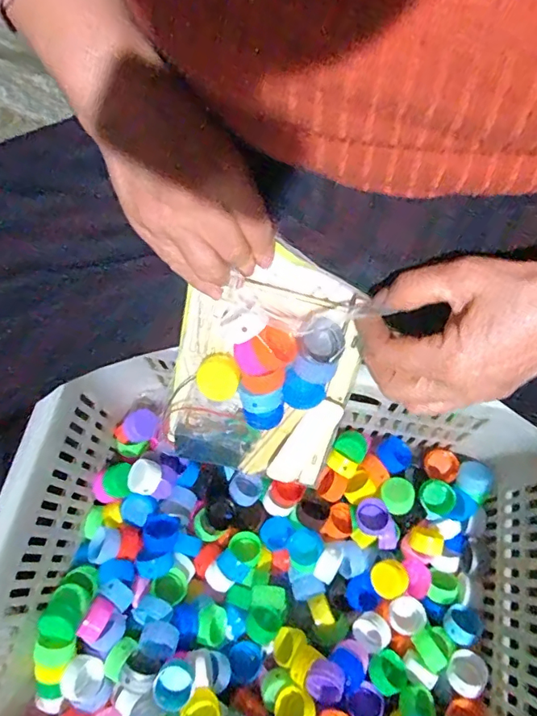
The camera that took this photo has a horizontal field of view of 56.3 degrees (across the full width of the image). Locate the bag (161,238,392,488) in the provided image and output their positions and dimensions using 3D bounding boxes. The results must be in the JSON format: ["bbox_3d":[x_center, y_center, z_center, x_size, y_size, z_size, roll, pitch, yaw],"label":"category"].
[{"bbox_3d":[-0.006,0.019,0.385,0.138,0.200,0.038,17,33,-2],"label":"bag"}]

